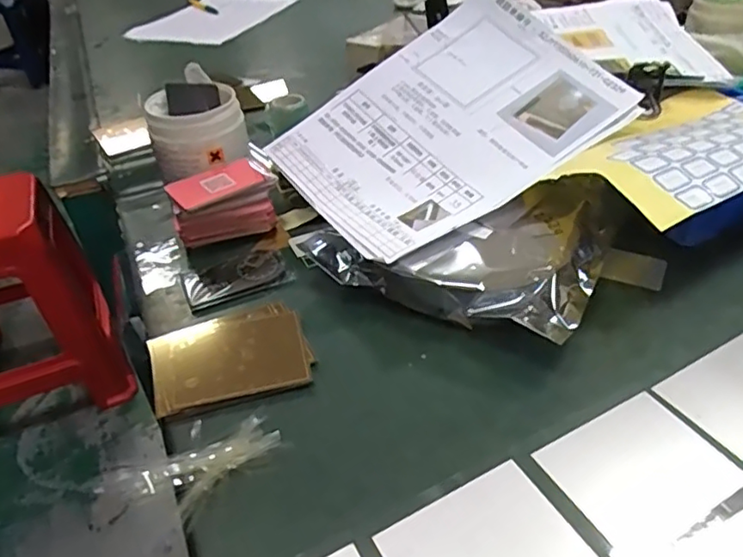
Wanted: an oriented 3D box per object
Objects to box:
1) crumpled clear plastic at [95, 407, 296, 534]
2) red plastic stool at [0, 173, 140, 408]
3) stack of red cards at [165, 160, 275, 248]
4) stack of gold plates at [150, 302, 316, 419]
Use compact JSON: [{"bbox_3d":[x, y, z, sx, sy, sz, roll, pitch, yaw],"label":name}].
[{"bbox_3d":[-0.108,0.121,0.371,0.110,0.014,0.053,-21,41,-20],"label":"crumpled clear plastic"},{"bbox_3d":[-0.830,0.068,1.352,0.381,0.497,0.381,-25,43,-24],"label":"red plastic stool"},{"bbox_3d":[-0.144,-0.072,0.574,0.087,0.055,0.055,-15,40,-13],"label":"stack of red cards"},{"bbox_3d":[-0.107,0.057,0.449,0.114,0.013,0.091,-14,39,-11],"label":"stack of gold plates"}]

